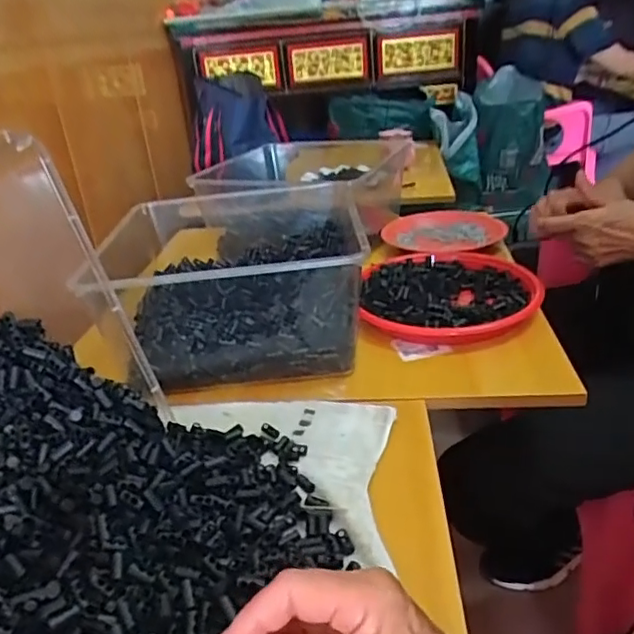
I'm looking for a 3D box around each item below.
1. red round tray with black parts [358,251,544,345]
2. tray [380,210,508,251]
[{"bbox_3d":[0.173,-0.036,0.779,0.221,0.034,0.256,-1,27,8],"label":"red round tray with black parts"},{"bbox_3d":[0.218,-0.150,0.996,0.207,0.031,0.160,-1,27,8],"label":"tray"}]

